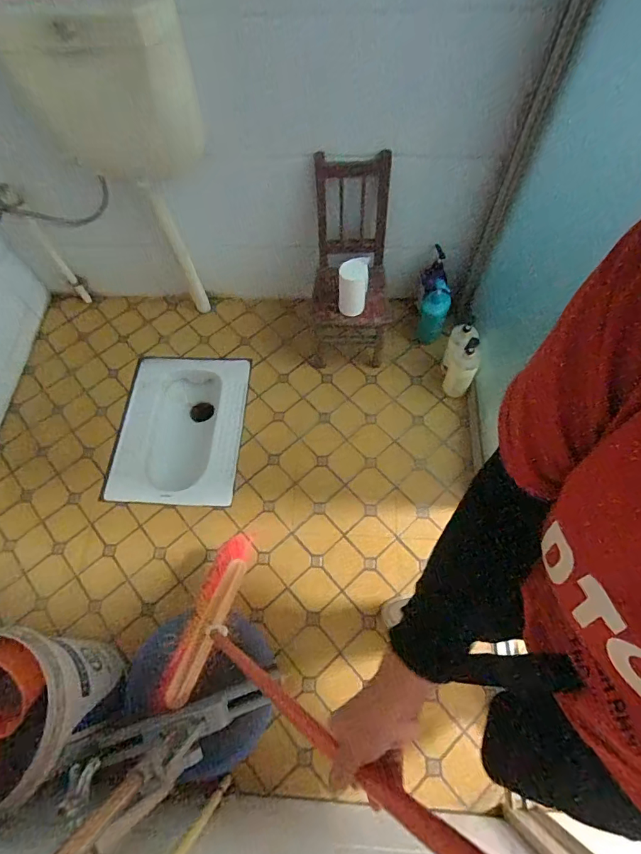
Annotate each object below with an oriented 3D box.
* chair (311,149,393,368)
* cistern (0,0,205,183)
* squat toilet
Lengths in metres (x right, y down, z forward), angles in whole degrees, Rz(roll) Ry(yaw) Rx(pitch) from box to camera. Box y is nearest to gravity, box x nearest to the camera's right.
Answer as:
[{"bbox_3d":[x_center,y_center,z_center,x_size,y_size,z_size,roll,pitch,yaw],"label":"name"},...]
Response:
[{"bbox_3d":[0.096,-0.440,1.334,0.233,0.562,0.351,3,65,3],"label":"chair"},{"bbox_3d":[-0.476,-0.730,0.994,0.394,0.389,0.147,-7,65,-2],"label":"cistern"},{"bbox_3d":[-0.460,0.025,1.524,0.407,0.156,0.538,2,65,2],"label":"squat toilet"}]

